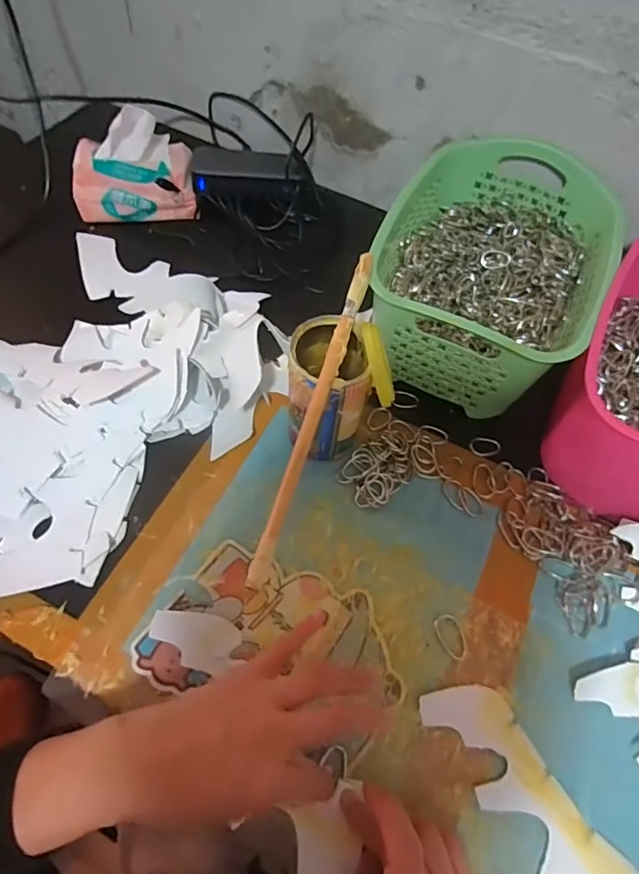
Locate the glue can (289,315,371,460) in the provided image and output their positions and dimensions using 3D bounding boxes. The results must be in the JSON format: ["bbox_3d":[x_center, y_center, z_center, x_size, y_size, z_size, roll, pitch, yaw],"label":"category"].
[{"bbox_3d":[0.005,-0.036,0.404,0.057,0.124,0.067,0,61,-4],"label":"glue can"}]

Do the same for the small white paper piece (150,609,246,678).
[{"bbox_3d":[-0.088,0.146,0.354,0.066,0.004,0.037,23,79,-15],"label":"small white paper piece"}]

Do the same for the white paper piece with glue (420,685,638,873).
[{"bbox_3d":[0.160,0.262,0.320,0.076,0.009,0.220,-25,66,-16],"label":"white paper piece with glue"}]

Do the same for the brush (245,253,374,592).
[{"bbox_3d":[0.002,-0.031,0.332,0.012,0.006,0.268,16,61,4],"label":"brush"}]

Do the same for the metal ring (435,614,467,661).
[{"bbox_3d":[0.101,0.153,0.378,0.019,0.004,0.034,-18,63,-13],"label":"metal ring"}]

